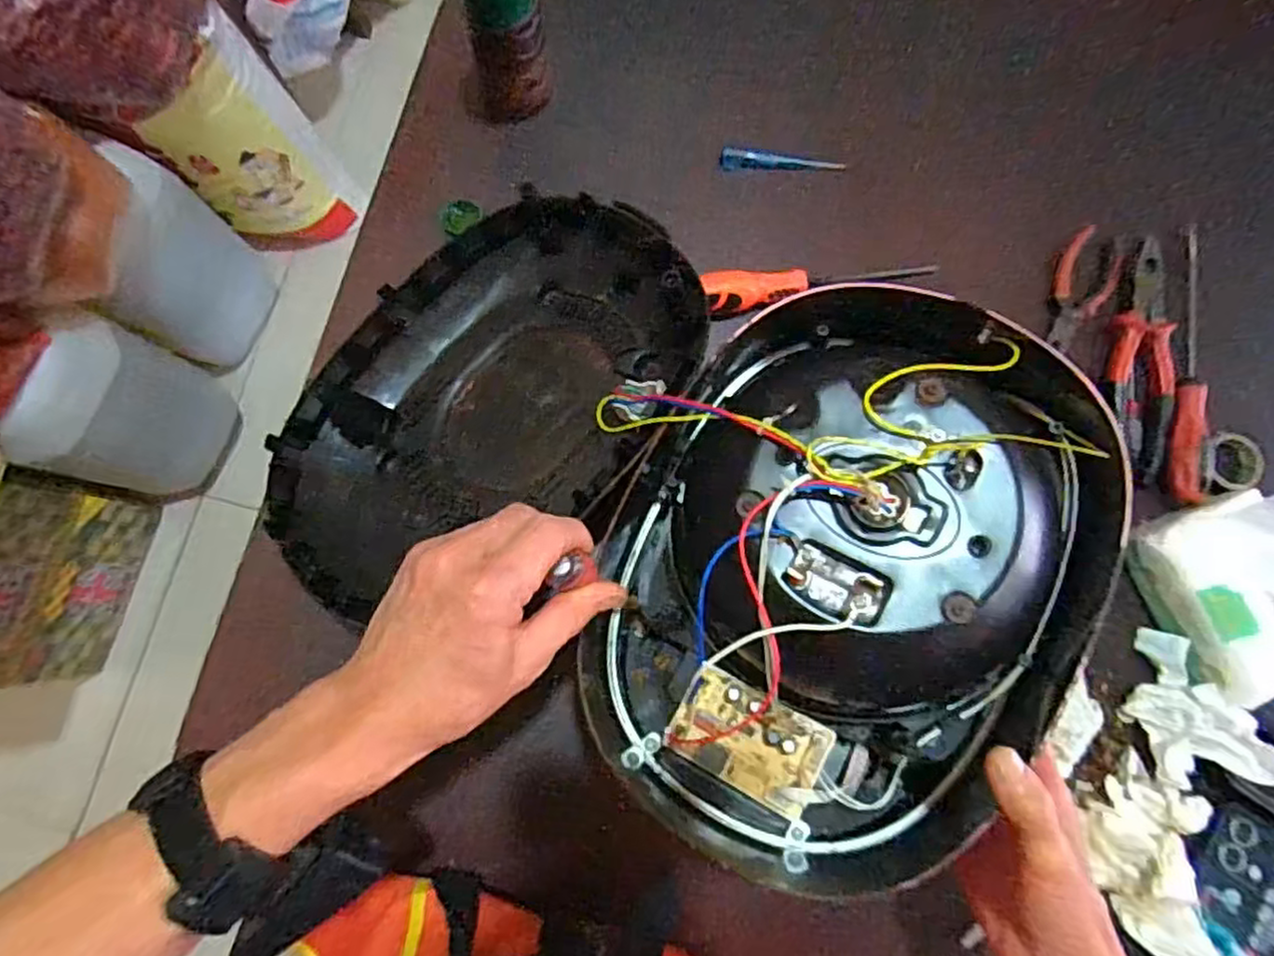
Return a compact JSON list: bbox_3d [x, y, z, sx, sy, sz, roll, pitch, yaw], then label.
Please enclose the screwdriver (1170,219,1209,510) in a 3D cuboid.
[{"bbox_3d":[0.463,-0.097,0.582,0.028,0.022,0.245,12,81,0],"label":"screwdriver"}]

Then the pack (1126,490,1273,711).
[{"bbox_3d":[0.451,0.088,0.522,0.092,0.075,0.140,-26,83,-6],"label":"pack"}]

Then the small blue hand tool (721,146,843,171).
[{"bbox_3d":[0.128,-0.279,0.627,0.106,0.010,0.018,6,81,-1],"label":"small blue hand tool"}]

